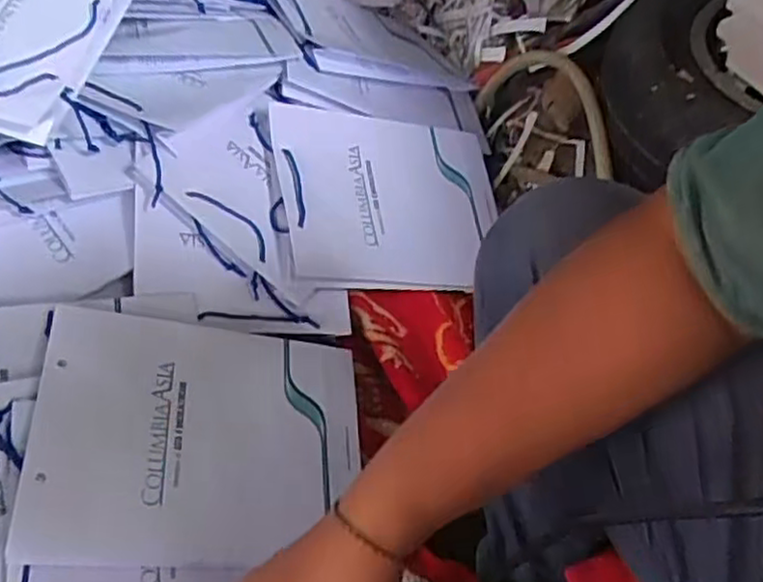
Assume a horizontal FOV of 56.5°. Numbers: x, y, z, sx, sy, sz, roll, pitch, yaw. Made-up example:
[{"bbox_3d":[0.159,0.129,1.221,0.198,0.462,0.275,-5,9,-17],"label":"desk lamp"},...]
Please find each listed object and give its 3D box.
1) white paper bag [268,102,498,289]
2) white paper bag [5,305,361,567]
[{"bbox_3d":[0.017,-0.129,0.991,0.334,0.028,0.260,3,66,-28],"label":"white paper bag"},{"bbox_3d":[-0.184,0.154,0.760,0.344,0.020,0.266,10,52,-23],"label":"white paper bag"}]

